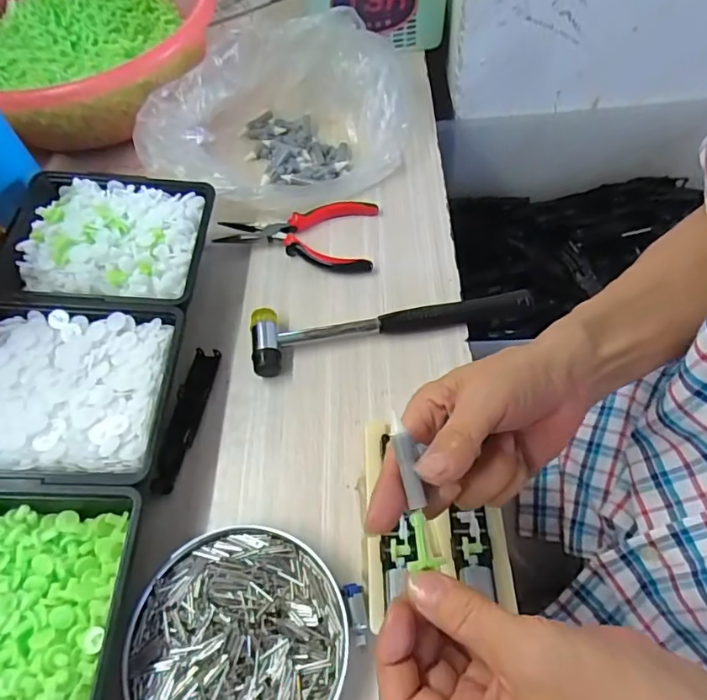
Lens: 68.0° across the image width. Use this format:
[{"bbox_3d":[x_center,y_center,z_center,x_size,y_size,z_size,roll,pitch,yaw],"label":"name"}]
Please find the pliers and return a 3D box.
[{"bbox_3d":[-0.056,-0.113,0.507,0.150,0.011,0.081,2,58,3],"label":"pliers"}]

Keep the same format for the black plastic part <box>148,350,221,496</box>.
[{"bbox_3d":[-0.135,0.053,0.419,0.022,0.007,0.122,7,58,6],"label":"black plastic part"}]

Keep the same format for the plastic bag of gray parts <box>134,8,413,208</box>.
[{"bbox_3d":[-0.068,-0.242,0.541,0.289,0.093,0.180,-25,60,-13],"label":"plastic bag of gray parts"}]

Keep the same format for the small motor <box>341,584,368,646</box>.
[{"bbox_3d":[0.002,0.167,0.331,0.013,0.016,0.034,-10,58,-4],"label":"small motor"}]

